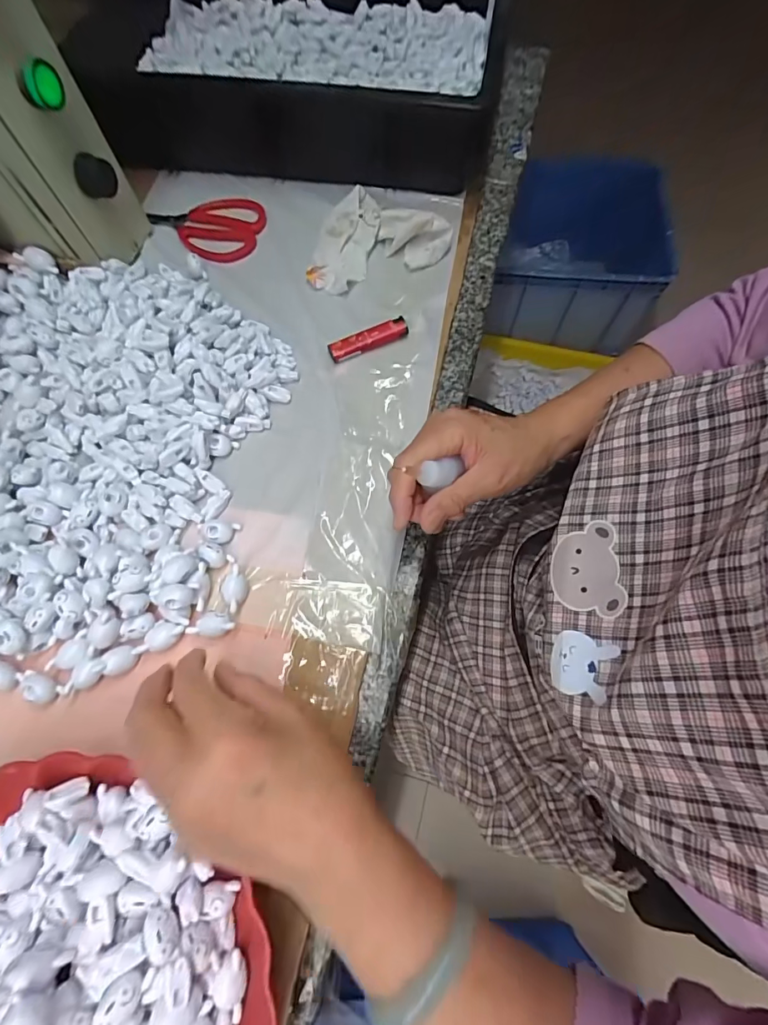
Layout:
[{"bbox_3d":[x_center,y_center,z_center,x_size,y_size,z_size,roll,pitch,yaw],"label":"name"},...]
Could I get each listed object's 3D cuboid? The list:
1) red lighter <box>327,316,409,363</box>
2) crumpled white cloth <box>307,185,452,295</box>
[{"bbox_3d":[-0.014,-0.159,0.405,0.075,0.011,0.019,-24,70,-7],"label":"red lighter"},{"bbox_3d":[-0.015,-0.263,0.433,0.116,0.025,0.122,34,74,13],"label":"crumpled white cloth"}]

